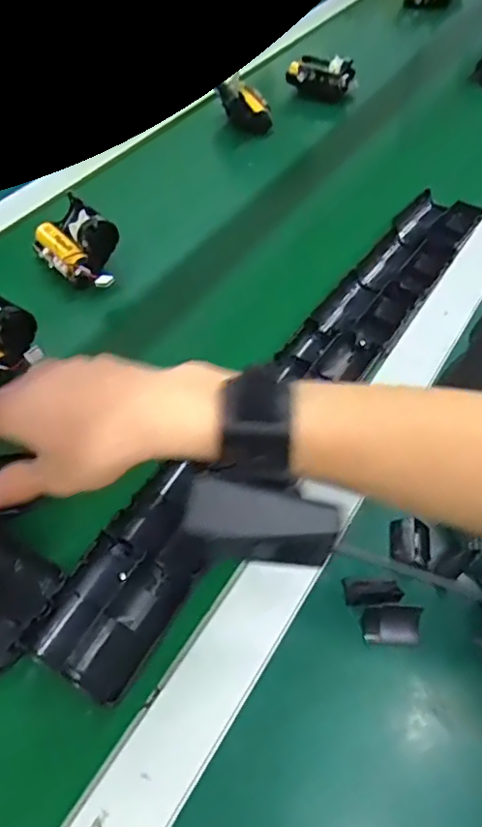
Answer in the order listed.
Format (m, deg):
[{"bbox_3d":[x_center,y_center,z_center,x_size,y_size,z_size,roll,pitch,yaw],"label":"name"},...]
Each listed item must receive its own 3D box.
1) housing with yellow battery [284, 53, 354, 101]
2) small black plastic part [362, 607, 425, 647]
[{"bbox_3d":[0.104,-0.446,0.774,0.085,0.030,0.060,13,53,10],"label":"housing with yellow battery"},{"bbox_3d":[0.087,0.122,0.339,0.031,0.011,0.019,3,52,1],"label":"small black plastic part"}]

